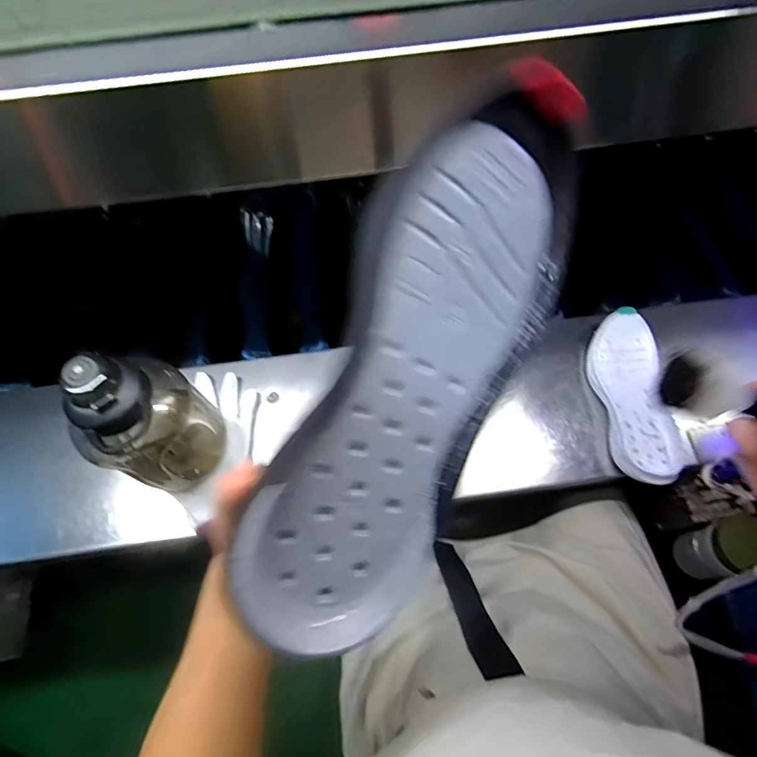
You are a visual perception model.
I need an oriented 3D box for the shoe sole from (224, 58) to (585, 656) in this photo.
[{"bbox_3d":[0.024,-0.006,0.252,0.121,0.042,0.315,30,83,-17],"label":"shoe sole"}]

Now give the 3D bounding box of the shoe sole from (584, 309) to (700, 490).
[{"bbox_3d":[0.342,0.020,0.621,0.093,0.050,0.239,-5,69,0],"label":"shoe sole"}]

